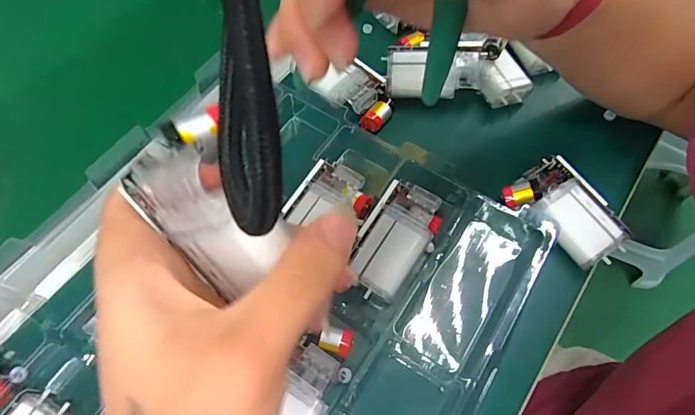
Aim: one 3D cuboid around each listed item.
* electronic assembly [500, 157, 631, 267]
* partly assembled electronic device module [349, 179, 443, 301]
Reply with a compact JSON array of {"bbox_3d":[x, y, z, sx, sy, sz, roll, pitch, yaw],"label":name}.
[{"bbox_3d":[0.157,0.003,0.315,0.049,0.020,0.078,-35,66,-14],"label":"electronic assembly"},{"bbox_3d":[0.032,0.021,0.305,0.043,0.026,0.075,31,69,18],"label":"partly assembled electronic device module"}]

